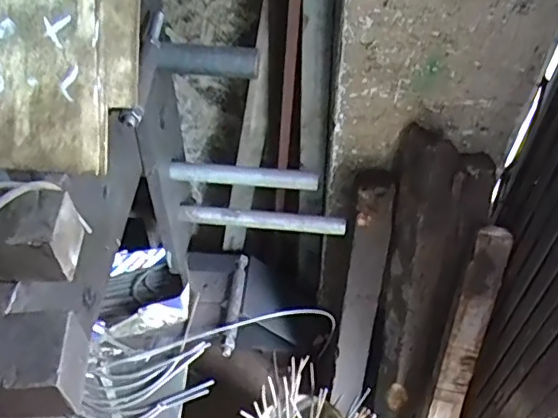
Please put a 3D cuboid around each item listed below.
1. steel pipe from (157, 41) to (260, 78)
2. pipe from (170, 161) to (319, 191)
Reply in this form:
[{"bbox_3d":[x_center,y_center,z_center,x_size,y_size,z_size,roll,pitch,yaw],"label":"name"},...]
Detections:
[{"bbox_3d":[-0.080,-0.173,0.661,0.113,0.027,0.032,1,51,0],"label":"steel pipe"},{"bbox_3d":[-0.049,-0.048,0.816,0.209,0.028,0.026,6,51,4],"label":"pipe"}]

